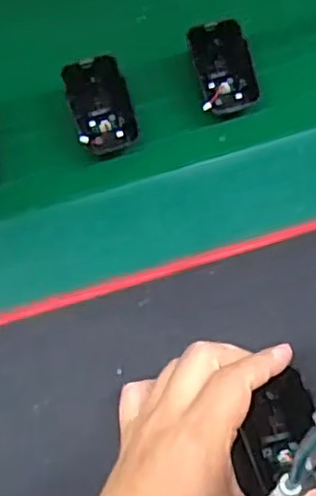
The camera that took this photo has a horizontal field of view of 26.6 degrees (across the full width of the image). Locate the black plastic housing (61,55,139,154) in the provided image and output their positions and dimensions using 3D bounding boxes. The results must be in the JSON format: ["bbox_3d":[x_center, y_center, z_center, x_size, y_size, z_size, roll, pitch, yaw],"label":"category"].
[{"bbox_3d":[-0.042,-0.104,0.489,0.043,0.021,0.068,-15,93,-12],"label":"black plastic housing"}]

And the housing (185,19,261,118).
[{"bbox_3d":[0.051,-0.137,0.508,0.043,0.011,0.066,-14,101,7],"label":"housing"}]

